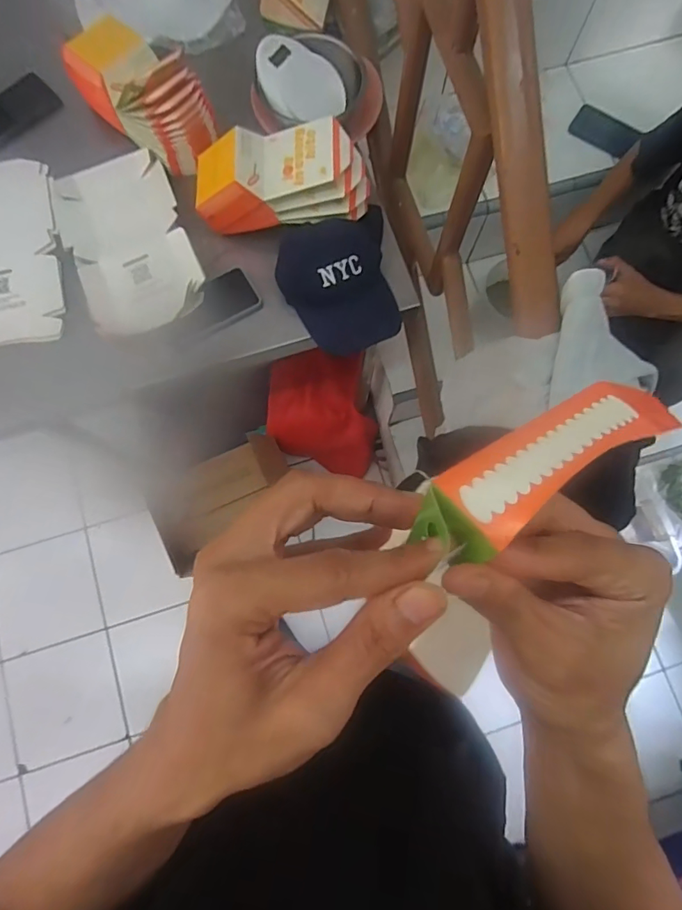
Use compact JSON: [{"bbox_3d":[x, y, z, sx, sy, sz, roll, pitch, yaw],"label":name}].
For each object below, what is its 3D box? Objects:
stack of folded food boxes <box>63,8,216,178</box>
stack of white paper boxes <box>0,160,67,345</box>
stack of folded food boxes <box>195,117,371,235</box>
[{"bbox_3d":[-0.302,-0.553,0.749,0.237,0.109,0.112,41,81,8],"label":"stack of folded food boxes"},{"bbox_3d":[-0.526,-0.313,0.764,0.183,0.021,0.311,-14,78,-3],"label":"stack of white paper boxes"},{"bbox_3d":[-0.088,-0.406,0.725,0.251,0.084,0.124,-8,78,-2],"label":"stack of folded food boxes"}]

